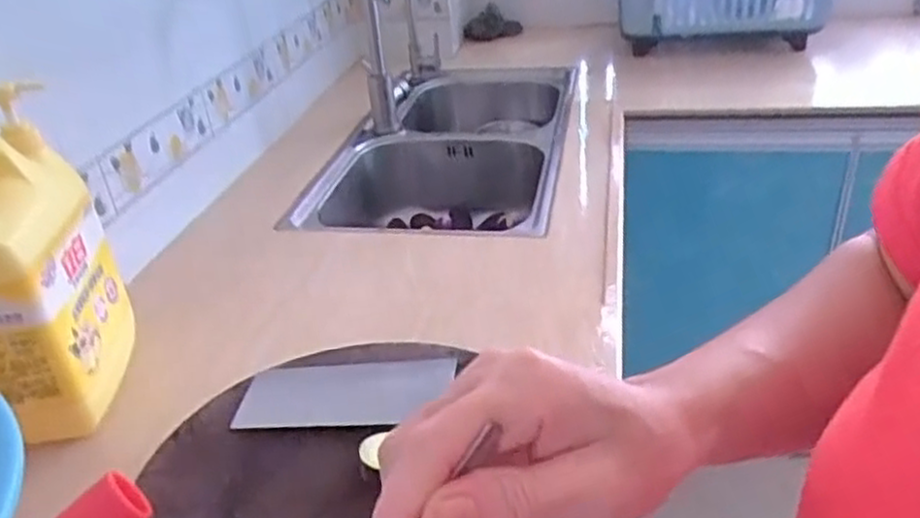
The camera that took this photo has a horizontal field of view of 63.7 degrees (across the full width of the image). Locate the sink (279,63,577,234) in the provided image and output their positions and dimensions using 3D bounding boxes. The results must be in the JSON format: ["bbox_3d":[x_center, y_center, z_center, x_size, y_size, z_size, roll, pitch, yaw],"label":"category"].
[{"bbox_3d":[-0.016,-0.160,1.287,0.387,0.183,0.720,2,32,12],"label":"sink"}]

